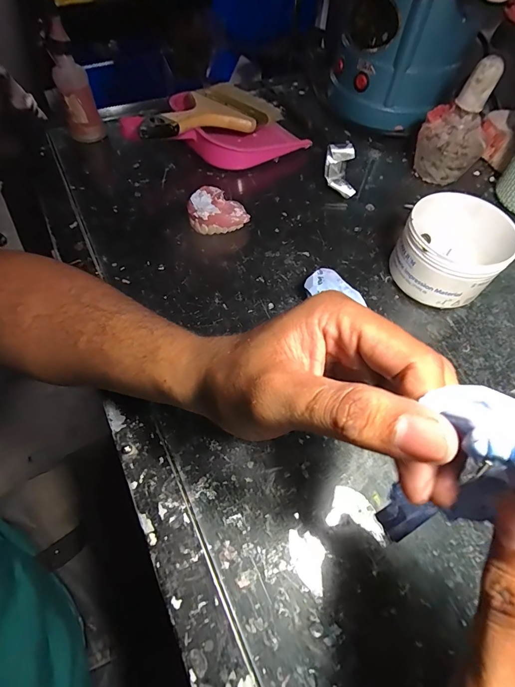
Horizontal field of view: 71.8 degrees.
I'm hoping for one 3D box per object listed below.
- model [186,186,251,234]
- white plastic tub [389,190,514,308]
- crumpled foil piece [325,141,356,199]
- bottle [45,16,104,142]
[{"bbox_3d":[-0.044,-0.146,0.379,0.059,0.027,0.058,-8,60,-8],"label":"model"},{"bbox_3d":[0.179,-0.085,0.333,0.090,0.062,0.094,1,59,-2],"label":"white plastic tub"},{"bbox_3d":[0.097,-0.203,0.418,0.033,0.028,0.066,6,59,0],"label":"crumpled foil piece"},{"bbox_3d":[-0.213,-0.288,0.420,0.039,0.083,0.040,-17,62,-13],"label":"bottle"}]

